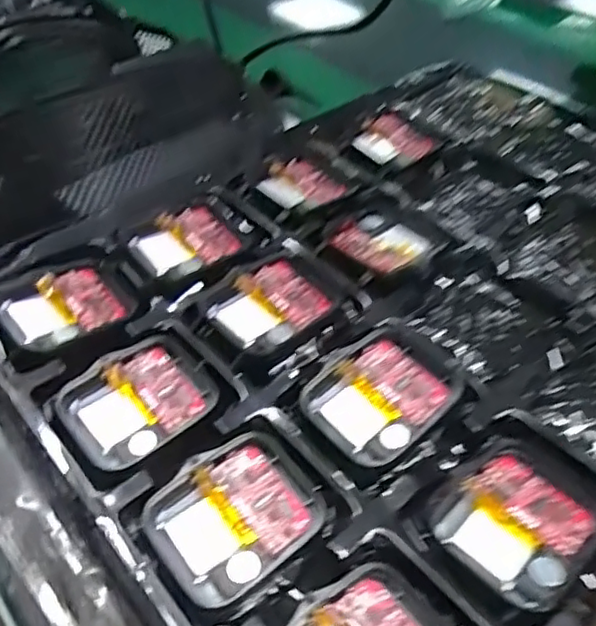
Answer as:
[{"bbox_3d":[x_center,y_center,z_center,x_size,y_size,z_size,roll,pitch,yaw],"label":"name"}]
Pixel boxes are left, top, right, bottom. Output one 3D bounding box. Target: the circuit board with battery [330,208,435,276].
[{"bbox_3d":[0.033,-0.028,0.247,0.033,0.006,0.037,35,55,28],"label":"circuit board with battery"}]

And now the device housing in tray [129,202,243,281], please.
[{"bbox_3d":[-0.043,-0.027,0.242,0.038,0.005,0.033,-26,52,-24],"label":"device housing in tray"}]

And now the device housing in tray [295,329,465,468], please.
[{"bbox_3d":[0.026,0.025,0.197,0.042,0.009,0.037,-33,55,-29],"label":"device housing in tray"}]

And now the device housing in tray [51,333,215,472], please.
[{"bbox_3d":[-0.050,0.027,0.198,0.036,0.007,0.044,33,54,26],"label":"device housing in tray"}]

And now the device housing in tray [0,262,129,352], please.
[{"bbox_3d":[-0.082,-0.003,0.219,0.038,0.007,0.034,-31,55,-28],"label":"device housing in tray"}]

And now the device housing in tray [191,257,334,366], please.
[{"bbox_3d":[-0.011,-0.001,0.220,0.047,0.006,0.035,-29,53,-26],"label":"device housing in tray"}]

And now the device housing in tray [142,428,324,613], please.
[{"bbox_3d":[-0.017,0.056,0.174,0.044,0.009,0.036,-31,55,-28],"label":"device housing in tray"}]

